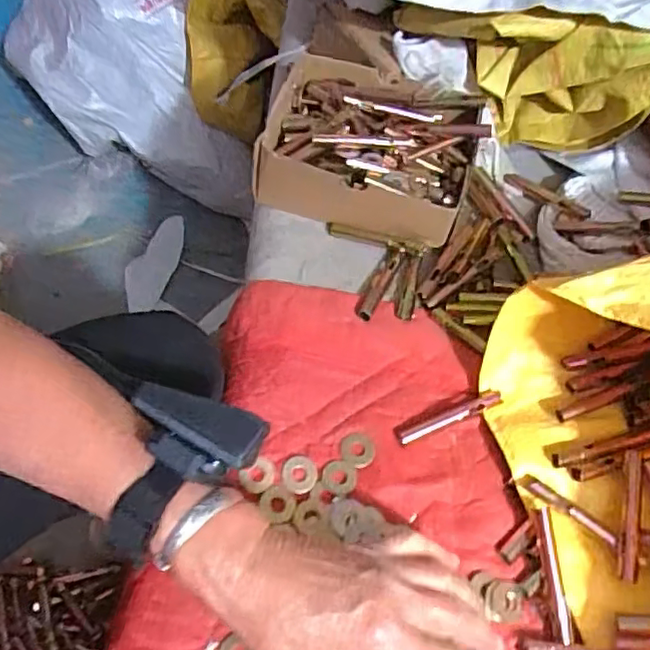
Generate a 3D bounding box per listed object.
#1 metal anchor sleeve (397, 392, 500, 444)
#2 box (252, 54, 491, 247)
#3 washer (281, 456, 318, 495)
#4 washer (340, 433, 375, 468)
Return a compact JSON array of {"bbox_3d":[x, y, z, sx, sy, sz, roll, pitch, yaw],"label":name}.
[{"bbox_3d":[0.092,0.068,0.460,0.082,0.011,0.012,-18,61,-14],"label":"metal anchor sleeve"},{"bbox_3d":[0.038,-0.158,0.569,0.192,0.068,0.146,20,59,9],"label":"box"},{"bbox_3d":[-0.018,0.104,0.430,0.024,0.004,0.027,7,58,1],"label":"washer"},{"bbox_3d":[0.024,0.089,0.447,0.024,0.004,0.024,2,58,-3],"label":"washer"}]

